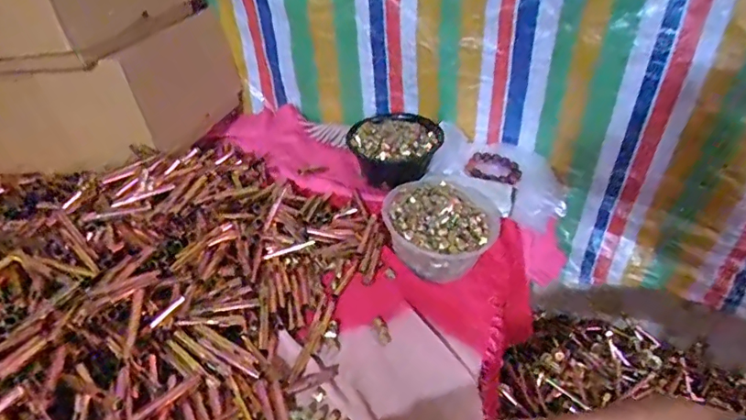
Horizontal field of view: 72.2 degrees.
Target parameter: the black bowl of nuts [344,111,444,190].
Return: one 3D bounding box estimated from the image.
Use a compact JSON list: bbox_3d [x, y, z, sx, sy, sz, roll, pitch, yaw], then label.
[{"bbox_3d":[0.047,-0.110,0.890,0.158,0.075,0.151,0,36,0],"label":"black bowl of nuts"}]

